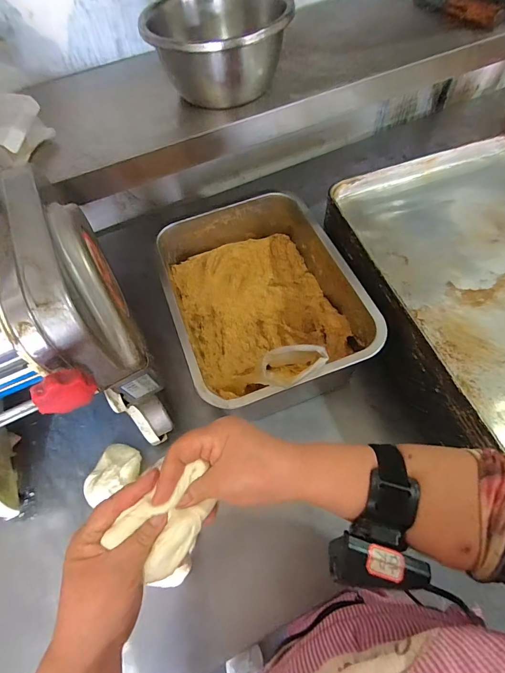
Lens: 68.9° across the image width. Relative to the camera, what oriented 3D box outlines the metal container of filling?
[{"bbox_3d":[0.009,-0.054,0.590,0.260,0.163,0.354,-20,60,-8],"label":"metal container of filling"}]

